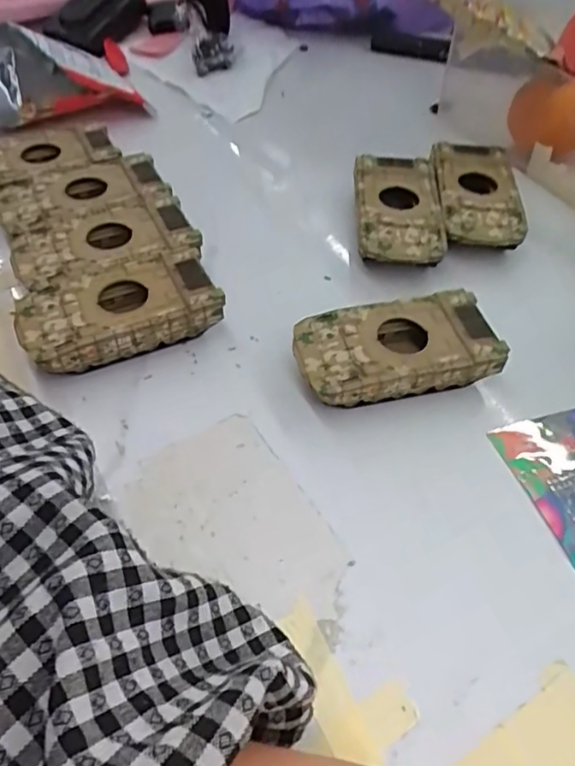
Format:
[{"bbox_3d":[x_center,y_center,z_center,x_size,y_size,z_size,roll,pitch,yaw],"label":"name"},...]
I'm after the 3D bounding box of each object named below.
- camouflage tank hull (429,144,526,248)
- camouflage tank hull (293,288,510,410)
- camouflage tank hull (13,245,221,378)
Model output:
[{"bbox_3d":[0.118,-0.117,0.385,0.050,0.023,0.091,2,51,1],"label":"camouflage tank hull"},{"bbox_3d":[0.052,-0.015,0.299,0.095,0.024,0.048,-10,52,-9],"label":"camouflage tank hull"},{"bbox_3d":[-0.085,-0.035,0.310,0.094,0.026,0.050,-21,54,-18],"label":"camouflage tank hull"}]

